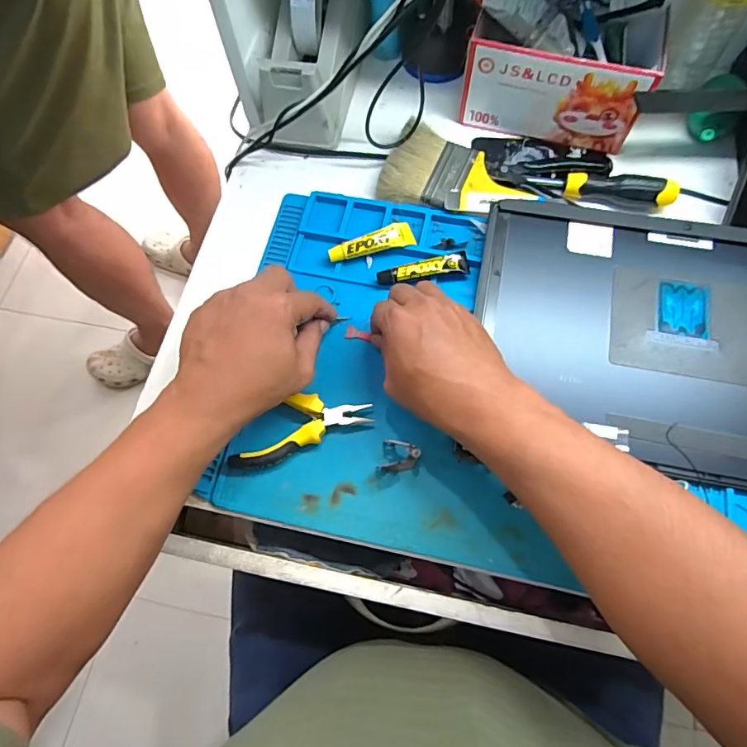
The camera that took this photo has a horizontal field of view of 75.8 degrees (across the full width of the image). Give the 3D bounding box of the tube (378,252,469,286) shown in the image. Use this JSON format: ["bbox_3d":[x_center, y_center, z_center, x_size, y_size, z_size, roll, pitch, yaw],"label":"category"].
[{"bbox_3d":[0.048,-0.097,0.453,0.086,0.015,0.021,-13,70,-4],"label":"tube"}]

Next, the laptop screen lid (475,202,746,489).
[{"bbox_3d":[0.274,-0.030,0.415,0.356,0.012,0.241,9,74,4],"label":"laptop screen lid"}]

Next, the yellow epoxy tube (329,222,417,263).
[{"bbox_3d":[-0.002,-0.126,0.465,0.083,0.017,0.023,-16,70,-5],"label":"yellow epoxy tube"}]

